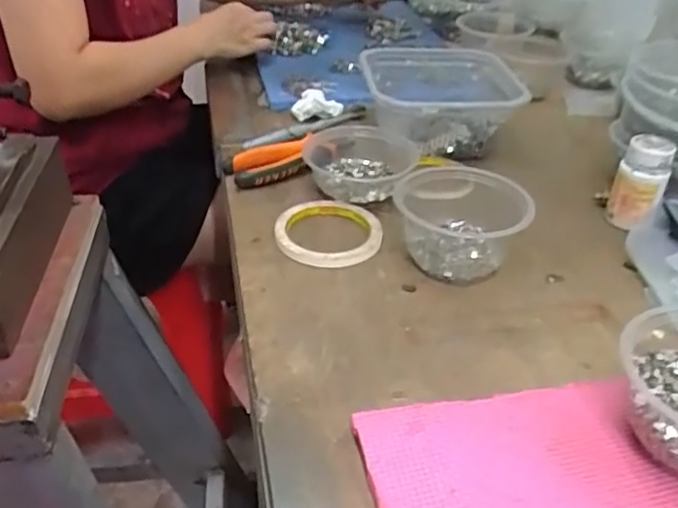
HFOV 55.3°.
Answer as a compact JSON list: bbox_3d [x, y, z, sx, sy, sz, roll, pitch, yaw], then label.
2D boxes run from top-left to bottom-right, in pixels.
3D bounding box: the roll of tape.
[{"bbox_3d":[-0.008,-0.021,0.601,0.096,0.013,0.093,2,36,-1],"label":"roll of tape"}]

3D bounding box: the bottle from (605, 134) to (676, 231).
[{"bbox_3d":[0.287,-0.070,0.618,0.046,0.074,0.048,18,39,20],"label":"bottle"}]

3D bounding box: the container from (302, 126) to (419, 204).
[{"bbox_3d":[0.021,-0.094,0.682,0.119,0.043,0.112,7,36,5],"label":"container"}]

